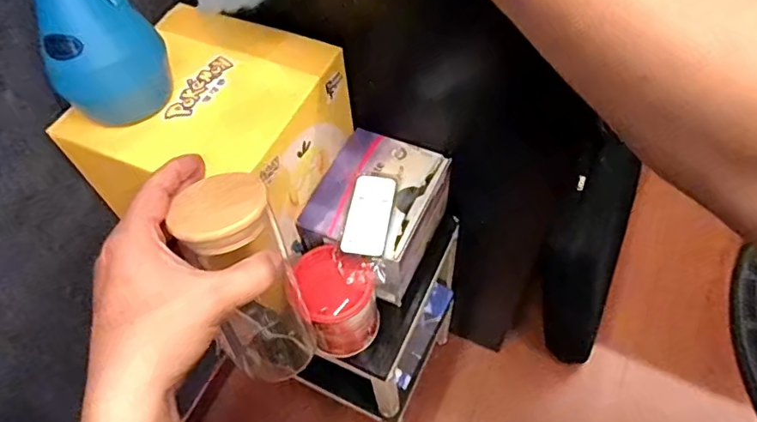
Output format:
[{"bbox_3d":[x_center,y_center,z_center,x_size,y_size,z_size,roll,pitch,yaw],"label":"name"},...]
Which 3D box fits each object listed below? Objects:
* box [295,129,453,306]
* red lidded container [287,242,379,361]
[{"bbox_3d":[0.001,0.005,0.543,0.109,0.093,0.145,24,61,18],"label":"box"},{"bbox_3d":[-0.039,0.086,0.492,0.068,0.089,0.068,-2,57,3],"label":"red lidded container"}]

